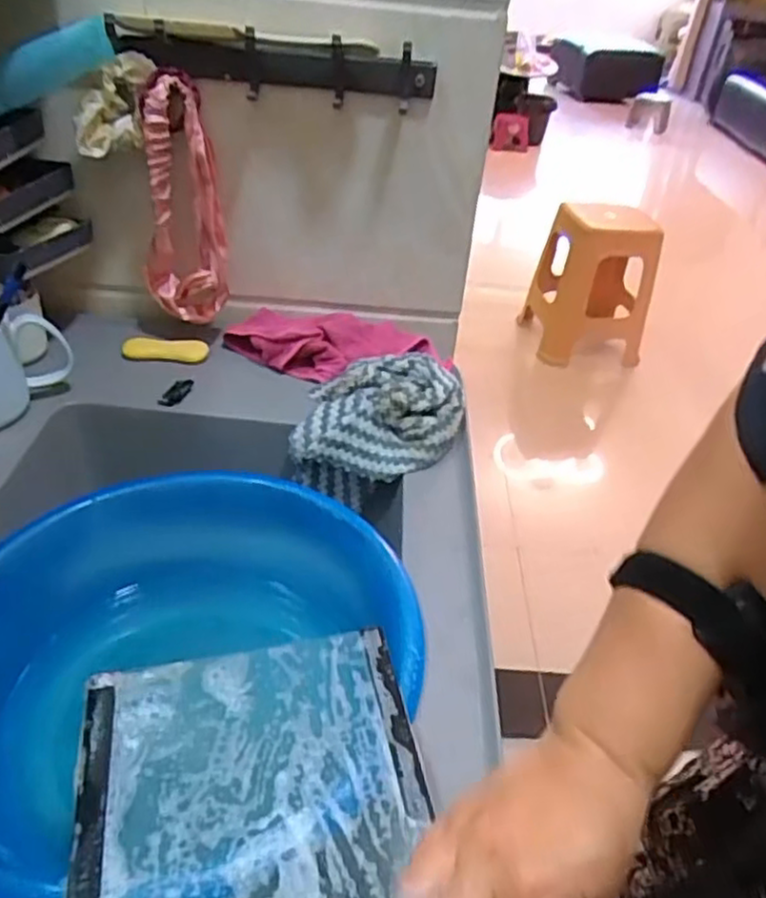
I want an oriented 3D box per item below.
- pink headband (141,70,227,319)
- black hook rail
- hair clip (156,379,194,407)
[{"bbox_3d":[-0.198,-0.230,0.708,0.080,0.244,0.044,-5,39,-14],"label":"pink headband"},{"bbox_3d":[-0.097,-0.345,0.643,0.284,0.050,0.061,10,37,5],"label":"black hook rail"},{"bbox_3d":[-0.202,-0.055,0.702,0.020,0.008,0.040,17,39,14],"label":"hair clip"}]

